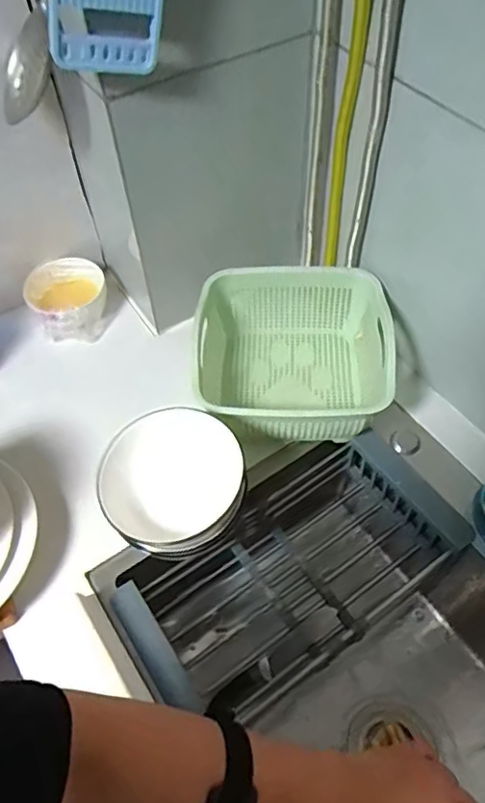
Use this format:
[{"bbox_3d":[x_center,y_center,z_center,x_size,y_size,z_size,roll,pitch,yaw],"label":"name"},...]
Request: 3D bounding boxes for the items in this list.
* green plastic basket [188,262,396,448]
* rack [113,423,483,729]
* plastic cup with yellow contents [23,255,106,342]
[{"bbox_3d":[0.064,-0.059,0.752,0.230,0.098,0.238,0,55,2],"label":"green plastic basket"},{"bbox_3d":[0.058,0.233,0.723,0.373,0.161,0.188,-31,60,-18],"label":"rack"},{"bbox_3d":[-0.254,-0.145,0.855,0.110,0.072,0.111,-1,55,1],"label":"plastic cup with yellow contents"}]

